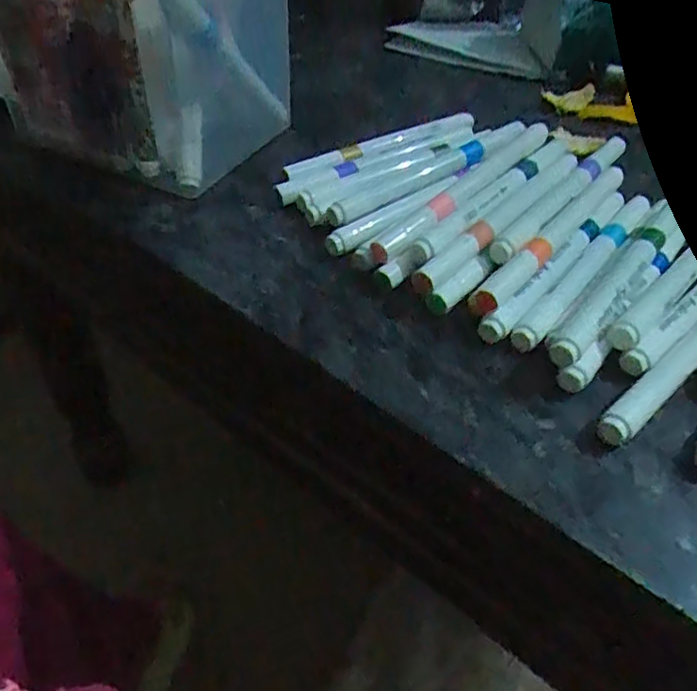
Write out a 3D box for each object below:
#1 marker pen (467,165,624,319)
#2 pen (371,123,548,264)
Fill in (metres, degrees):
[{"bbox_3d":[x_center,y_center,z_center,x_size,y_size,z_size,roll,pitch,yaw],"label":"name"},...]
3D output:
[{"bbox_3d":[0.100,-0.054,0.287,0.013,0.013,0.137,33,53,26],"label":"marker pen"},{"bbox_3d":[0.061,-0.079,0.303,0.016,0.016,0.138,35,54,27],"label":"pen"}]

